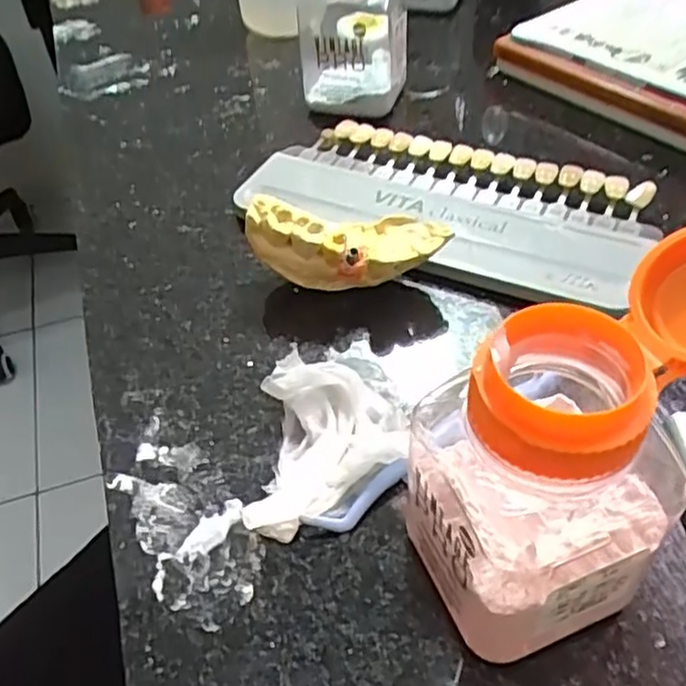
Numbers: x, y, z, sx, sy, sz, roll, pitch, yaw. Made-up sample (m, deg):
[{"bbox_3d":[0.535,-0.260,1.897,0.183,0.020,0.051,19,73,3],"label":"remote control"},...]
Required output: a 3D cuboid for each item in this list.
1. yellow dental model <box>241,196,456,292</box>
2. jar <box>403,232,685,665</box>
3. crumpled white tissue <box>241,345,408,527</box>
[{"bbox_3d":[0.002,-0.032,0.218,0.059,0.029,0.023,10,48,14],"label":"yellow dental model"},{"bbox_3d":[0.047,0.021,0.134,0.069,0.073,0.042,-27,50,-20],"label":"jar"},{"bbox_3d":[-0.003,0.025,0.176,0.037,0.011,0.045,0,49,5],"label":"crumpled white tissue"}]

